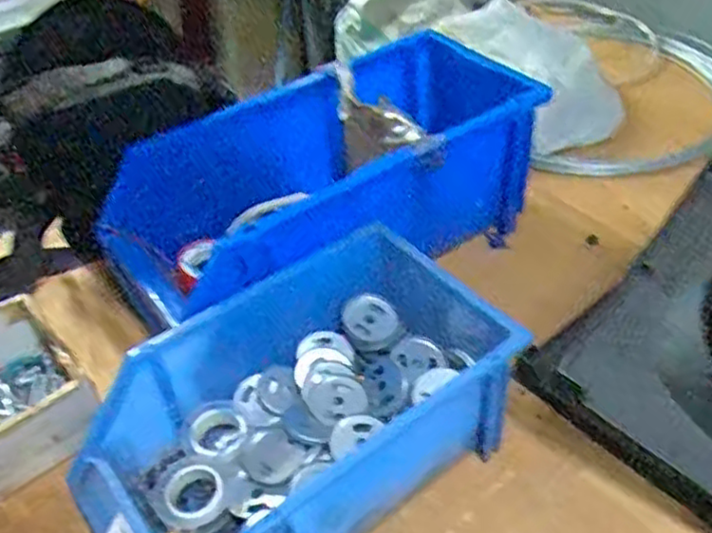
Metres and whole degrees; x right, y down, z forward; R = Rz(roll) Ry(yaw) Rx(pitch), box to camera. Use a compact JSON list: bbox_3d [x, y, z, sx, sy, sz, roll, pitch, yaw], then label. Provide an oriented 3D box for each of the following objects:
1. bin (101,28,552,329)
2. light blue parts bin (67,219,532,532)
[{"bbox_3d":[-0.026,-0.075,0.752,0.429,0.179,0.210,-29,48,-24],"label":"bin"},{"bbox_3d":[-0.043,0.122,0.578,0.344,0.129,0.190,-29,48,-24],"label":"light blue parts bin"}]

